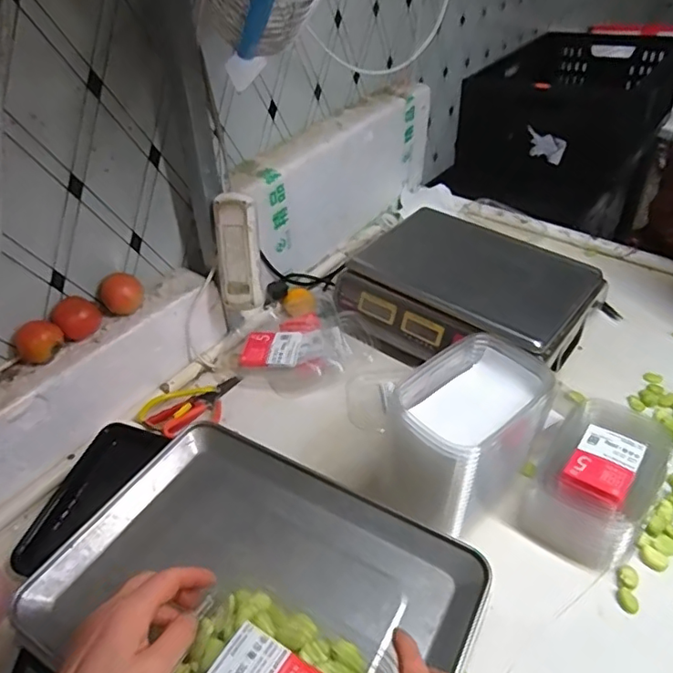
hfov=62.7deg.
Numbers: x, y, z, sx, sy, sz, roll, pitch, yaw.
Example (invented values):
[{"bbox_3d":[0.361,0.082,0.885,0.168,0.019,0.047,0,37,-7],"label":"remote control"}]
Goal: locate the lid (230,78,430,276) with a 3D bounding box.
[{"bbox_3d":[0.013,-0.285,1.013,0.076,0.224,0.528,24,49,28],"label":"lid"}]

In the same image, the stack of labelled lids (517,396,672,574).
[{"bbox_3d":[0.293,0.158,0.620,0.118,0.087,0.158,25,46,27],"label":"stack of labelled lids"}]

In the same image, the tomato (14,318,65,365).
[{"bbox_3d":[-0.348,0.007,0.647,0.044,0.039,0.046,26,47,27],"label":"tomato"}]

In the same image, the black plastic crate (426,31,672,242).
[{"bbox_3d":[0.653,-0.592,1.508,0.411,0.363,0.679,28,47,29],"label":"black plastic crate"}]

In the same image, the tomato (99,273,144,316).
[{"bbox_3d":[-0.277,-0.056,0.714,0.052,0.041,0.046,-15,42,-17],"label":"tomato"}]

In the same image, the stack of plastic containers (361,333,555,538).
[{"bbox_3d":[0.134,0.115,0.604,0.182,0.172,0.118,-31,49,-31],"label":"stack of plastic containers"}]

